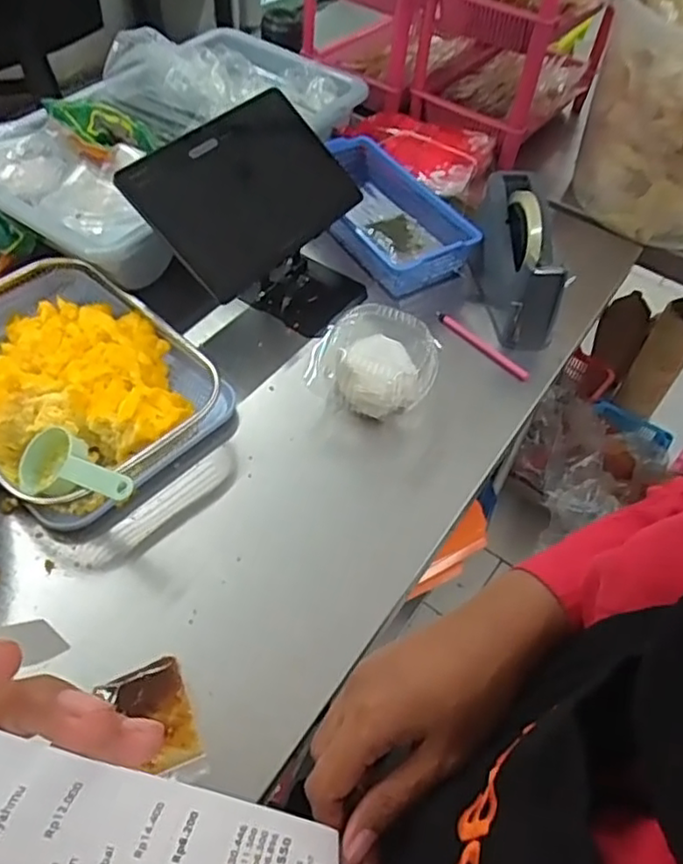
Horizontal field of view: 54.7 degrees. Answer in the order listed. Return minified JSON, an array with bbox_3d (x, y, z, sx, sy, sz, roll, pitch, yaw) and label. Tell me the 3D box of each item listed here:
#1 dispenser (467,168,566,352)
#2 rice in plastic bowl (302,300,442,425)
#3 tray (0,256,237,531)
[{"bbox_3d":[0.211,-0.209,0.794,0.087,0.114,0.196,5,52,-1],"label":"dispenser"},{"bbox_3d":[0.035,-0.073,0.692,0.120,0.083,0.106,18,53,10],"label":"rice in plastic bowl"},{"bbox_3d":[-0.273,-0.054,0.661,0.321,0.070,0.225,37,58,22],"label":"tray"}]

